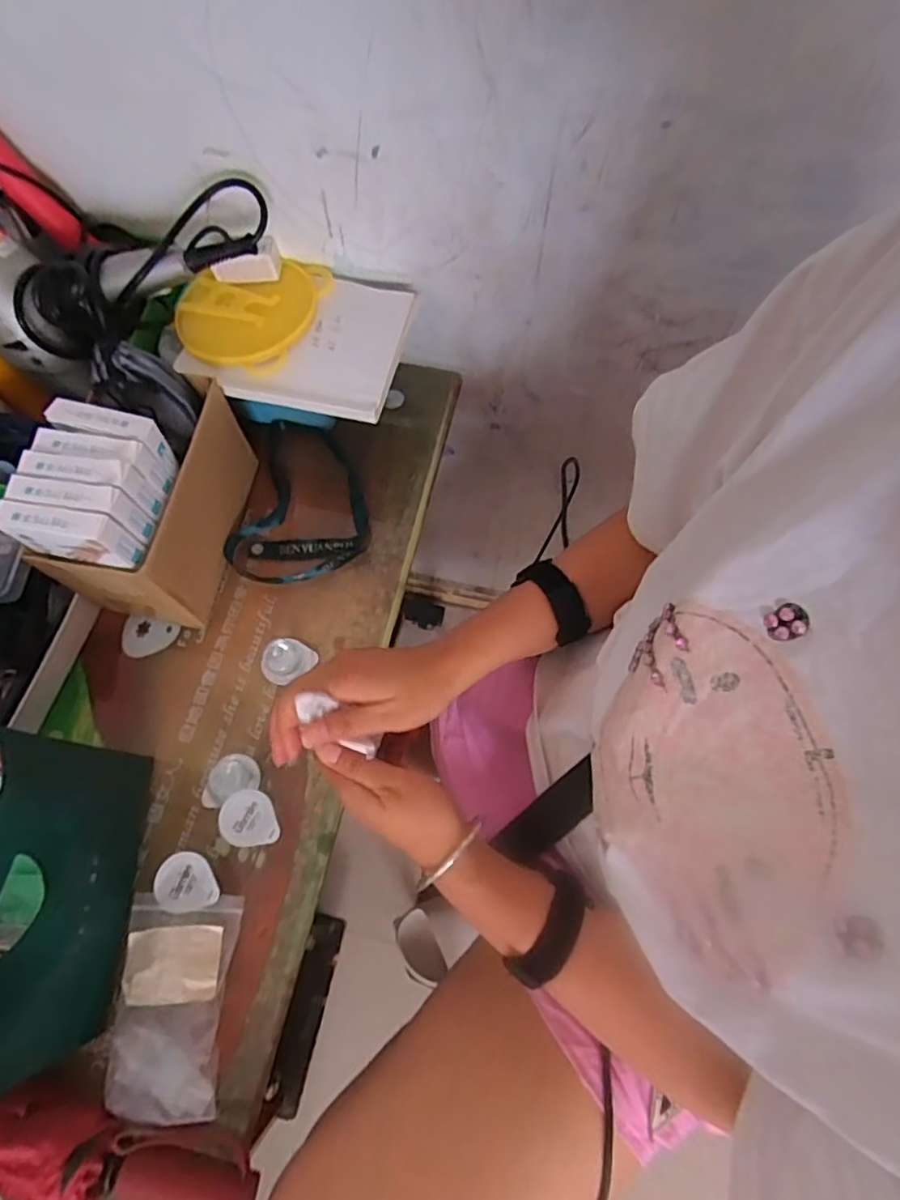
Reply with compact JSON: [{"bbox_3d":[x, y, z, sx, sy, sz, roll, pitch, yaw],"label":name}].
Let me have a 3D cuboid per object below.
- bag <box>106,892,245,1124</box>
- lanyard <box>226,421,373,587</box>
[{"bbox_3d":[-0.210,0.299,0.455,0.086,0.023,0.137,-2,64,2],"label":"bag"},{"bbox_3d":[-0.145,-0.098,0.623,0.127,0.028,0.175,8,70,4],"label":"lanyard"}]

